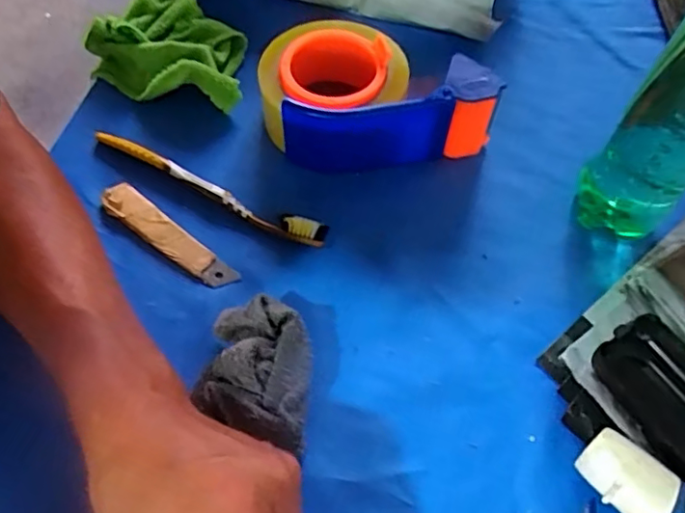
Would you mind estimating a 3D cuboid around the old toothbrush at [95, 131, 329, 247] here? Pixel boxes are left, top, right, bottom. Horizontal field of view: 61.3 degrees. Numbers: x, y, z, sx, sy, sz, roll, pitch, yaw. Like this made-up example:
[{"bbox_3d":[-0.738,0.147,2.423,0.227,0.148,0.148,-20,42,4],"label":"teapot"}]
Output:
[{"bbox_3d":[-0.094,-0.049,0.398,0.183,0.016,0.015,25,63,10],"label":"old toothbrush"}]

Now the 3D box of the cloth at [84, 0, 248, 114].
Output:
[{"bbox_3d":[-0.132,-0.180,0.459,0.117,0.032,0.131,6,62,0],"label":"cloth"}]

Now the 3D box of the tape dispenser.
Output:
[{"bbox_3d":[0.020,-0.123,0.419,0.159,0.061,0.106,-2,62,-5],"label":"tape dispenser"}]

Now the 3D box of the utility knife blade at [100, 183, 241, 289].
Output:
[{"bbox_3d":[-0.116,-0.015,0.385,0.109,0.005,0.024,33,65,13],"label":"utility knife blade"}]

